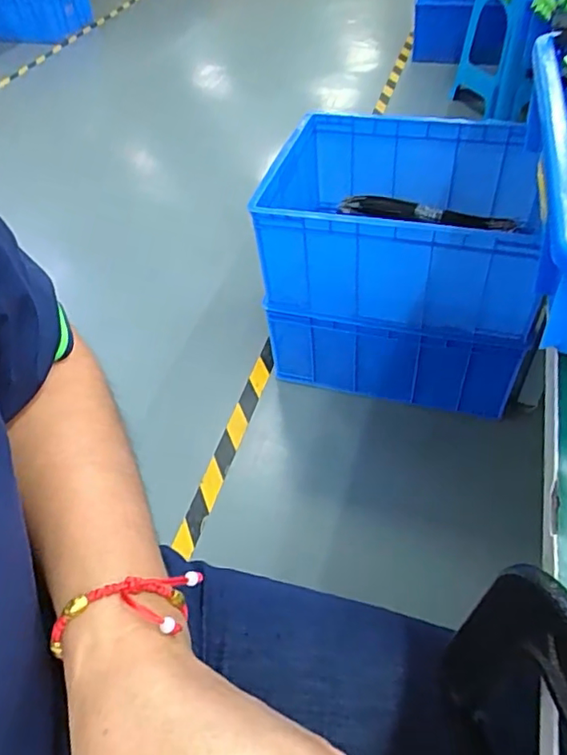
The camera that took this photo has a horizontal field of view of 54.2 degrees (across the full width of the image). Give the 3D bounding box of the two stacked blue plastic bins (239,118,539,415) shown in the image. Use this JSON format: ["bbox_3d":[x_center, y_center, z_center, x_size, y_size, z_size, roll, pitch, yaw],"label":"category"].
[{"bbox_3d":[0.243,-0.244,1.189,0.509,0.468,0.445,10,51,14],"label":"two stacked blue plastic bins"}]

